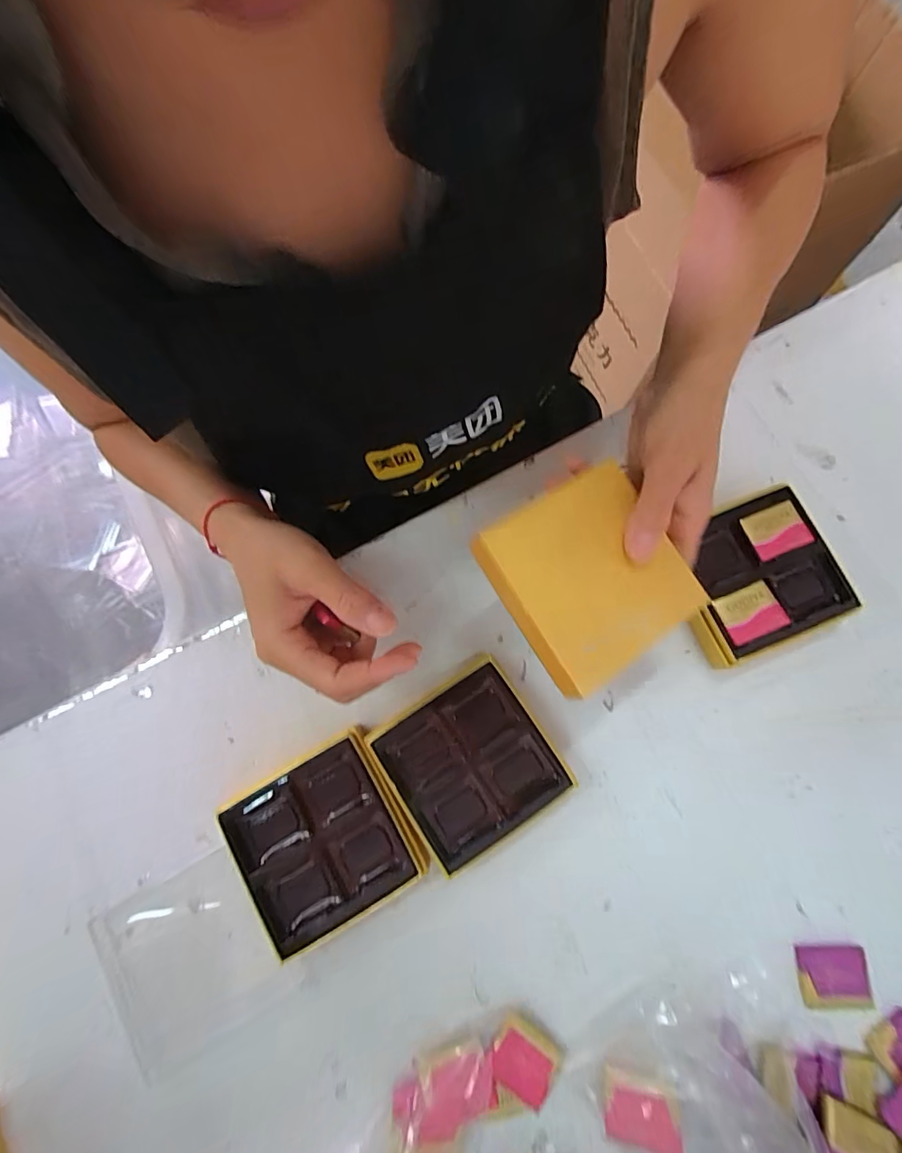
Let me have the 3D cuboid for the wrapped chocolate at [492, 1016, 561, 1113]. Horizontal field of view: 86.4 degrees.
[{"bbox_3d":[0.042,0.281,0.279,0.037,0.012,0.033,31,79,8],"label":"wrapped chocolate"}]

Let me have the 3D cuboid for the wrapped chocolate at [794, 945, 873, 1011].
[{"bbox_3d":[0.229,0.240,0.287,0.040,0.004,0.031,-1,77,1],"label":"wrapped chocolate"}]

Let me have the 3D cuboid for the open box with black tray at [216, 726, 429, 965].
[{"bbox_3d":[-0.078,0.161,0.301,0.098,0.028,0.094,-30,78,-6],"label":"open box with black tray"}]

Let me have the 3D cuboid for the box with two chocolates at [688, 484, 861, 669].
[{"bbox_3d":[0.203,0.000,0.330,0.099,0.033,0.093,-24,78,-4],"label":"box with two chocolates"}]

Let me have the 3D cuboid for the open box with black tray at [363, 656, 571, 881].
[{"bbox_3d":[0.011,0.117,0.310,0.094,0.031,0.095,-32,78,-6],"label":"open box with black tray"}]

